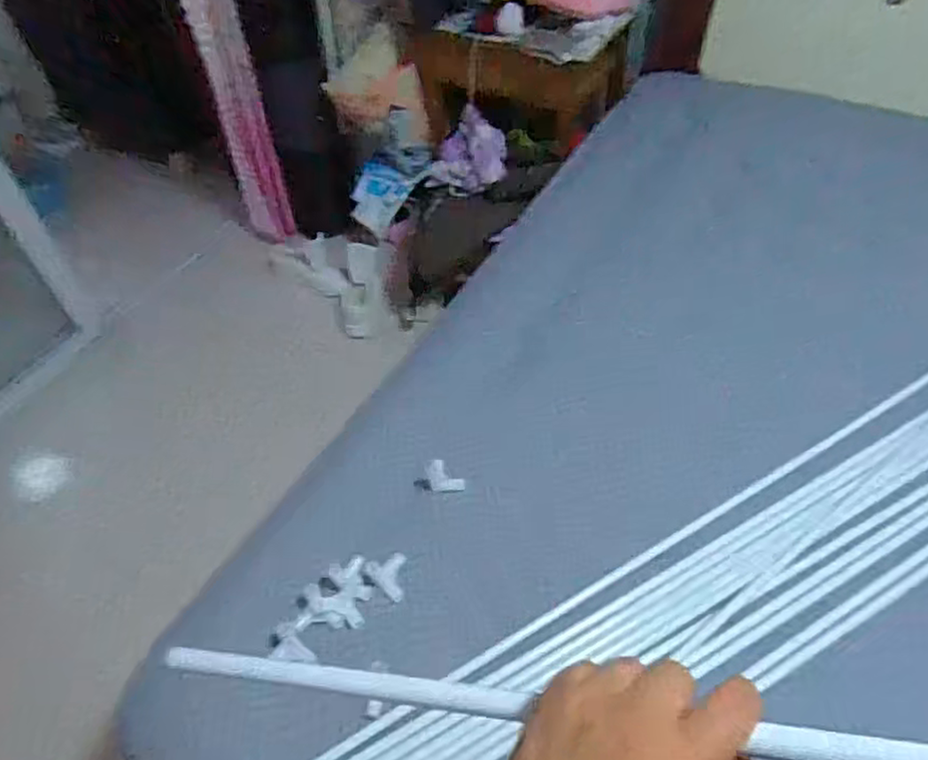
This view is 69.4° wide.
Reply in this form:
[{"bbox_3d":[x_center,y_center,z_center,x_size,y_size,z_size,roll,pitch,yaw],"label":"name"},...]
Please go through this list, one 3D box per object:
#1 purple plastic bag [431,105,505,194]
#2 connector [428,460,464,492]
[{"bbox_3d":[0.016,-0.632,1.850,0.218,0.143,0.165,24,55,23],"label":"purple plastic bag"},{"bbox_3d":[-0.029,0.151,1.068,0.059,0.017,0.052,-3,49,1],"label":"connector"}]

